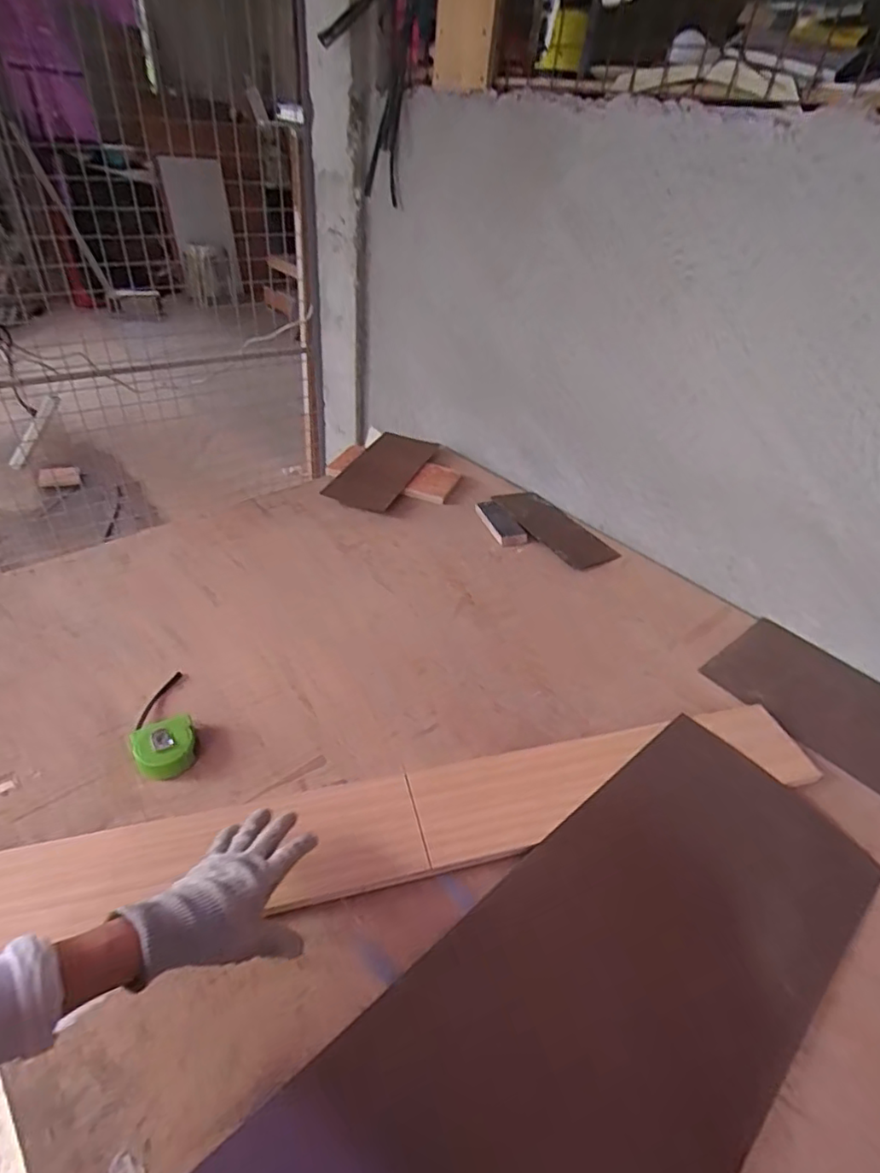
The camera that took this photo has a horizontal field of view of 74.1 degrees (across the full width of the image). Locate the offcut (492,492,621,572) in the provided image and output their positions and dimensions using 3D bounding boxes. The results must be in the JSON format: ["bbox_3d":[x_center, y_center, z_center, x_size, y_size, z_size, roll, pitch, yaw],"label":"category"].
[{"bbox_3d":[0.254,-0.137,1.314,0.140,0.009,0.300,-16,43,-25],"label":"offcut"}]

